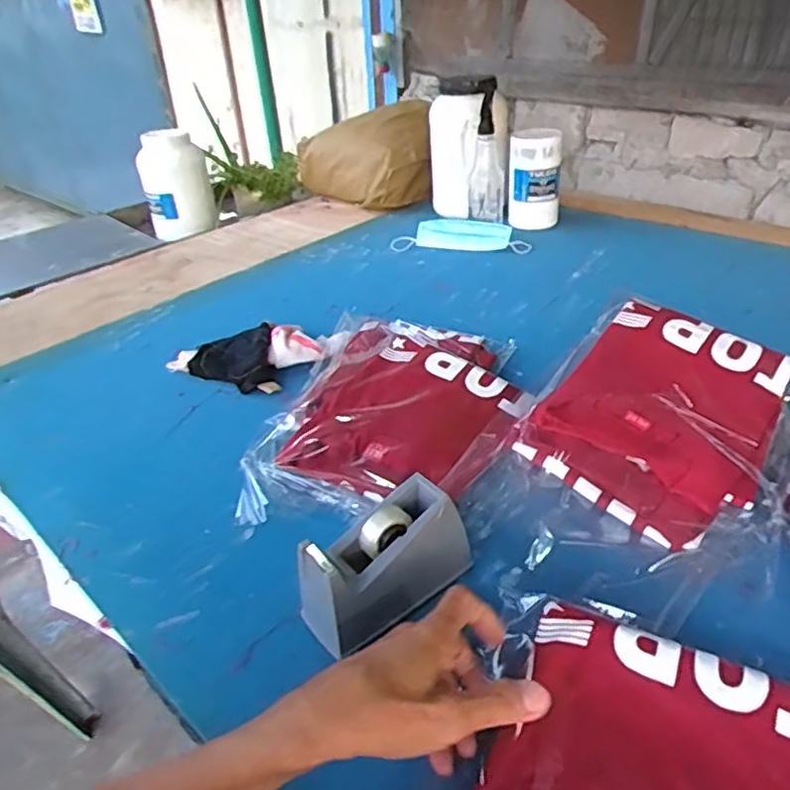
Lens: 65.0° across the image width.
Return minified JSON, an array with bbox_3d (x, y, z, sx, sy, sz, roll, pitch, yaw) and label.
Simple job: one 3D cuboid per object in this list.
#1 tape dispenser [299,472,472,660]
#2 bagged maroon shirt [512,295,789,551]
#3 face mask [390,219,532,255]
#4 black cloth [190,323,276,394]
[{"bbox_3d":[-0.007,0.133,0.493,0.139,0.096,0.059,-25,40,-28],"label":"tape dispenser"},{"bbox_3d":[0.272,0.013,0.623,0.195,0.028,0.265,30,57,23],"label":"bagged maroon shirt"},{"bbox_3d":[0.122,-0.293,1.148,0.251,0.034,0.086,6,35,13],"label":"face mask"},{"bbox_3d":[-0.212,-0.047,0.808,0.108,0.034,0.117,-13,35,-13],"label":"black cloth"}]

